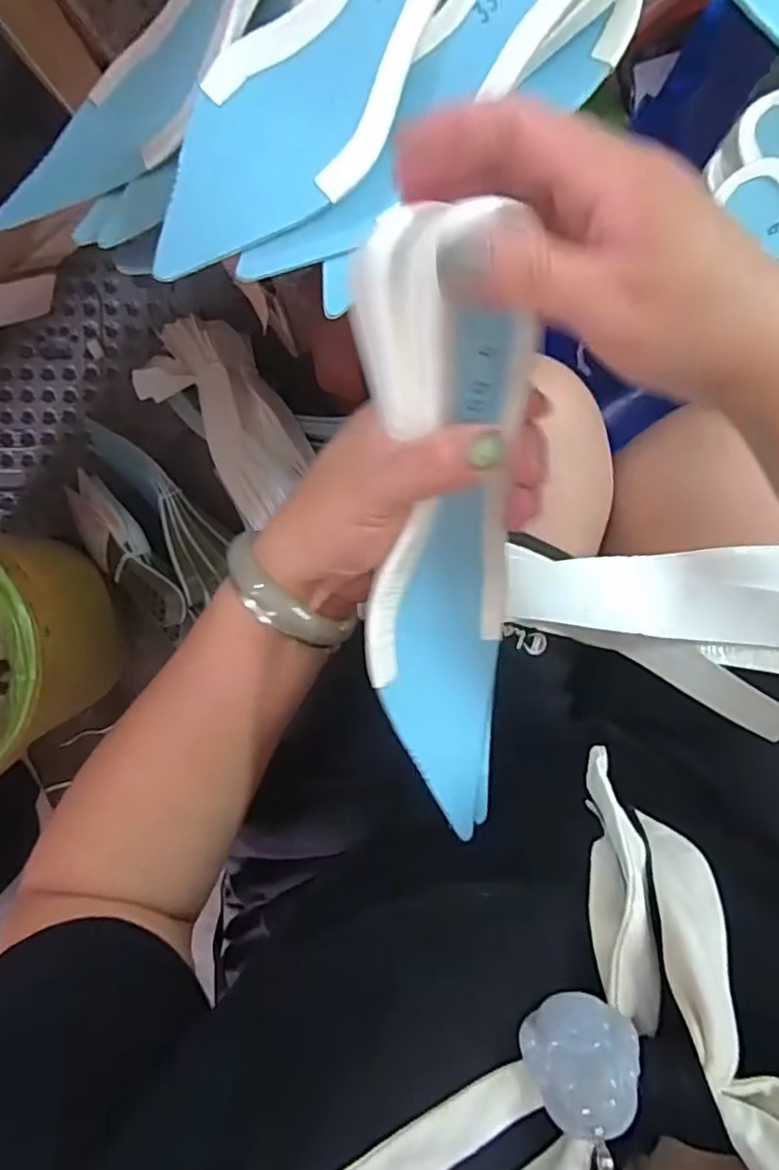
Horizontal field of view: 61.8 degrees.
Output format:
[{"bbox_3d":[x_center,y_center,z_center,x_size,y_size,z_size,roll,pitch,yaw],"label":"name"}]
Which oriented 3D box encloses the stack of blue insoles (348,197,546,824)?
[{"bbox_3d":[0.024,-0.014,0.278,0.066,0.054,0.252,-5,115,1],"label":"stack of blue insoles"}]

